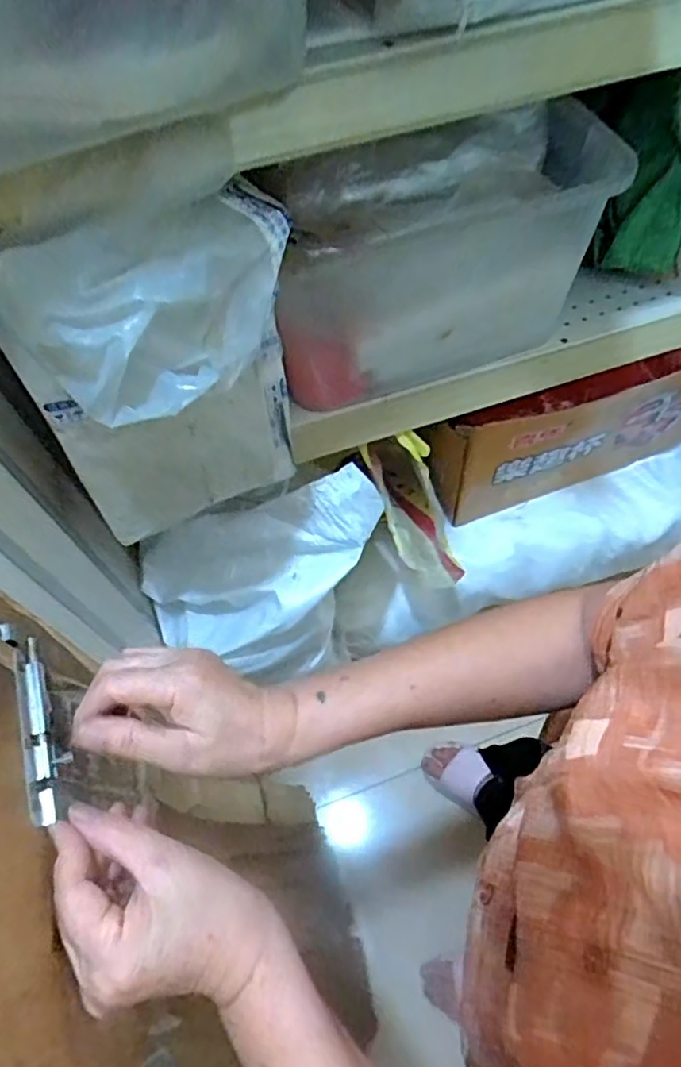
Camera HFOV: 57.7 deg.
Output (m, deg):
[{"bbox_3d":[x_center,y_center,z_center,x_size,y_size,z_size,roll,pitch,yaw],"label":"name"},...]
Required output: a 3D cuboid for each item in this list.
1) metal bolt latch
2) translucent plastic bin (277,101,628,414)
[{"bbox_3d":[-0.164,0.106,0.343,0.017,0.021,0.103,-18,60,-7],"label":"metal bolt latch"},{"bbox_3d":[0.103,-0.284,0.660,0.356,0.207,0.127,-15,62,-6],"label":"translucent plastic bin"}]

